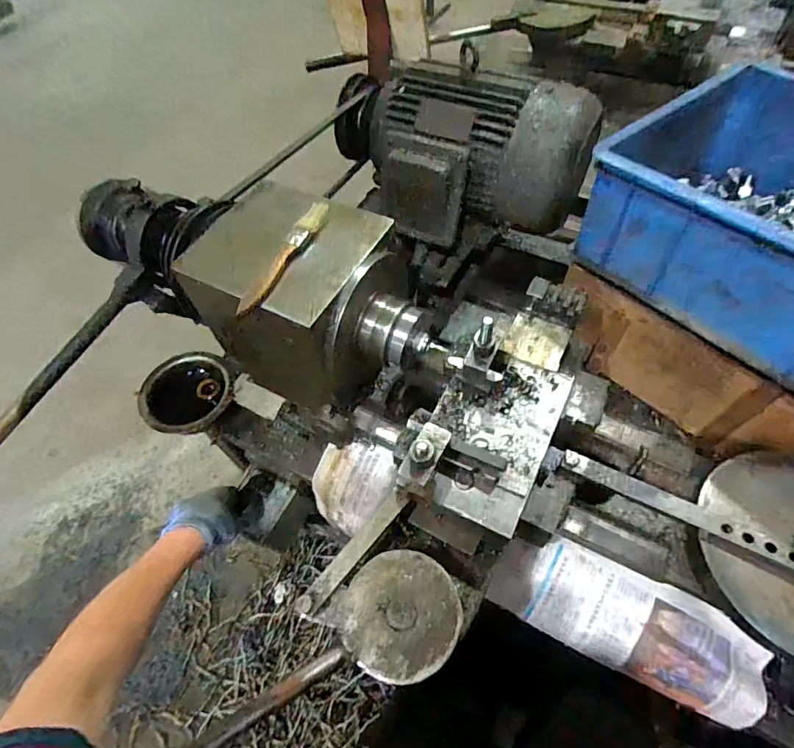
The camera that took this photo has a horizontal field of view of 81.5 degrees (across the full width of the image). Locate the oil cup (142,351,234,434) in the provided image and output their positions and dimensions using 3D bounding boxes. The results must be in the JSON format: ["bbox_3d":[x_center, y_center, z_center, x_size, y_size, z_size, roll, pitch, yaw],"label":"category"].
[{"bbox_3d":[-0.303,0.030,0.678,0.129,0.042,0.132,-1,57,2],"label":"oil cup"}]

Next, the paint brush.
[{"bbox_3d":[-0.108,-0.116,0.446,0.019,0.016,0.150,21,61,16],"label":"paint brush"}]

